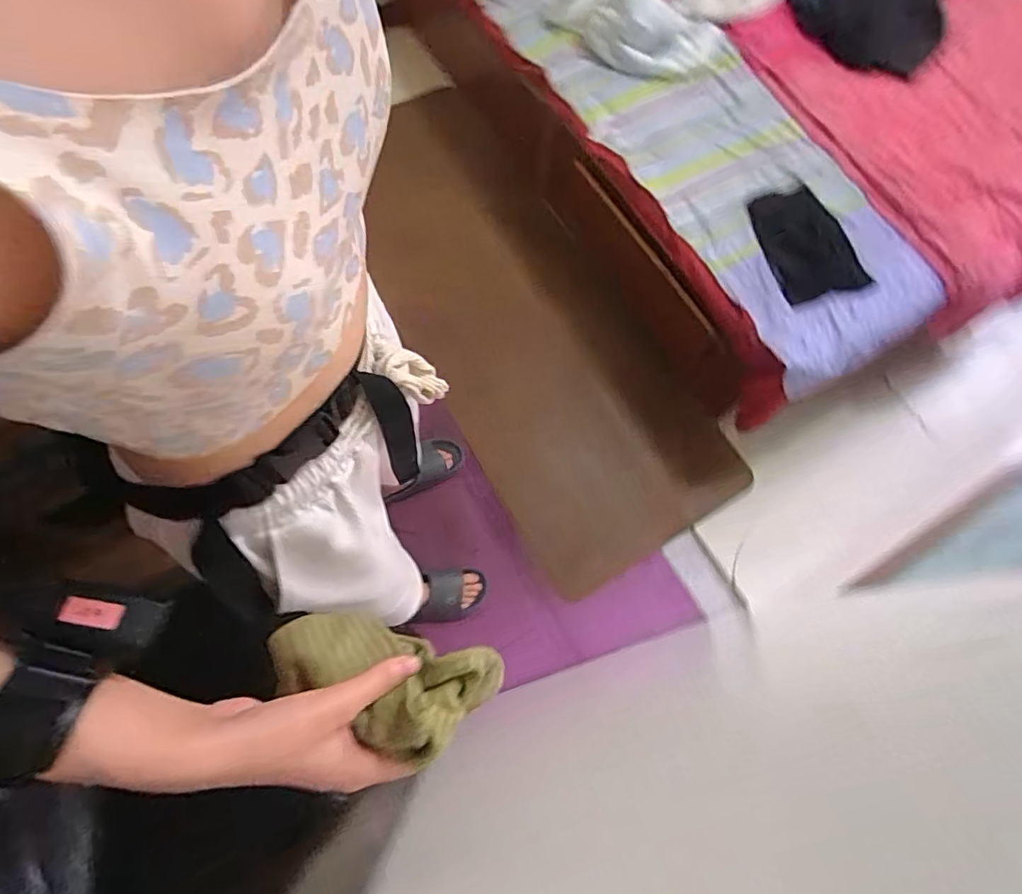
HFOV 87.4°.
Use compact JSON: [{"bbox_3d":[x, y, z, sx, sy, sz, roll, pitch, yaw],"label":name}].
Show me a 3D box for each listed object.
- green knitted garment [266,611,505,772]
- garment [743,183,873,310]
[{"bbox_3d":[-0.086,0.150,0.350,0.146,0.048,0.069,16,70,10],"label":"green knitted garment"},{"bbox_3d":[0.691,-0.480,1.242,0.207,0.094,0.298,-11,69,-4],"label":"garment"}]

